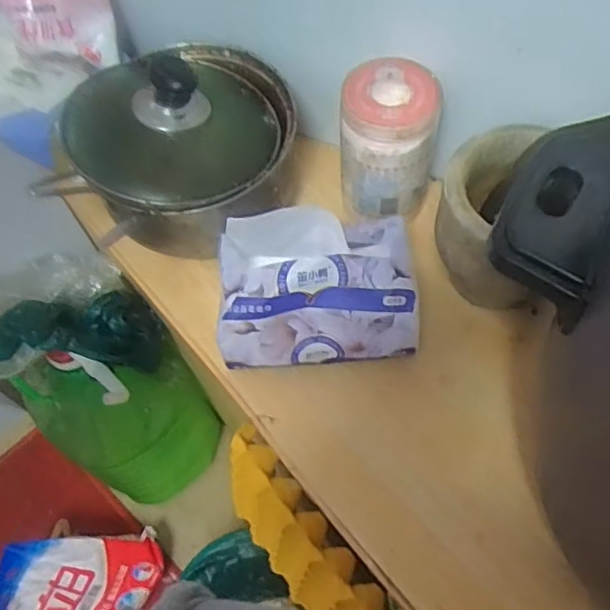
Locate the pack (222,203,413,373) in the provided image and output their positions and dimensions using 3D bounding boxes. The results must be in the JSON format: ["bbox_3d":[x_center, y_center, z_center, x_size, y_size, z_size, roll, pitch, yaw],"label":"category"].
[{"bbox_3d":[0.010,-0.013,0.477,0.142,0.082,0.101,-3,61,2],"label":"pack"}]

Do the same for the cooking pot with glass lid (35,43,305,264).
[{"bbox_3d":[-0.093,-0.135,0.510,0.161,0.122,0.169,-2,61,3],"label":"cooking pot with glass lid"}]

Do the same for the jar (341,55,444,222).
[{"bbox_3d":[0.066,-0.122,0.500,0.071,0.105,0.077,-2,61,3],"label":"jar"}]

